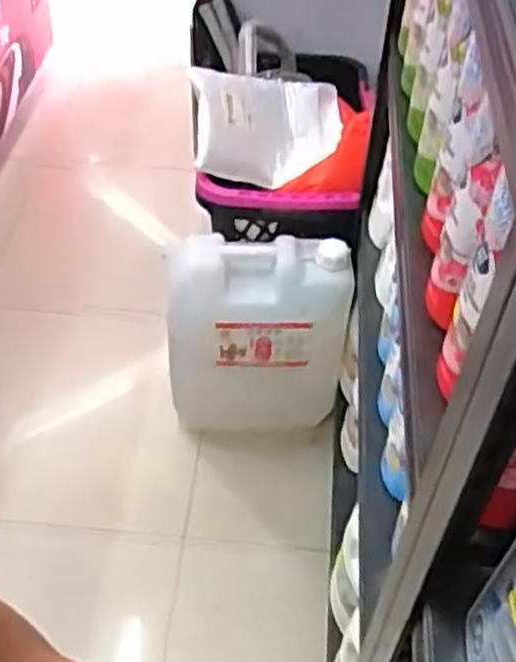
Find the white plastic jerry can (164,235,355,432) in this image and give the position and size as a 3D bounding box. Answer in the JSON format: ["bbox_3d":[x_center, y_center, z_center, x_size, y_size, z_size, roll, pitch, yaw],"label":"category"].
[{"bbox_3d":[-0.006,0.024,1.641,0.349,0.419,0.174,1,47,-2],"label":"white plastic jerry can"}]

